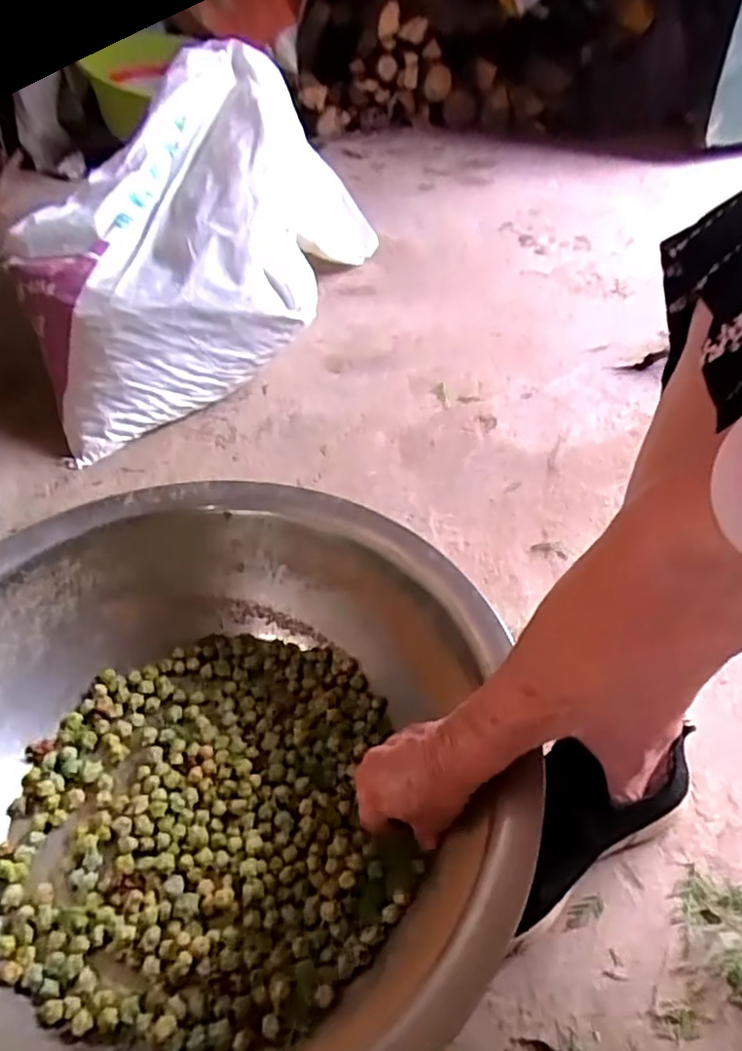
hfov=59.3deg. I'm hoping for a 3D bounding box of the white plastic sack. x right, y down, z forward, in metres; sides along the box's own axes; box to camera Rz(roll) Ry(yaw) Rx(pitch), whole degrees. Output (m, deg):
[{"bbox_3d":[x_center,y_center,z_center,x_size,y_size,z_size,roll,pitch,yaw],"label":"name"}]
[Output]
[{"bbox_3d":[-0.258,-0.445,1.001,0.387,0.314,0.732,10,44,9],"label":"white plastic sack"}]

